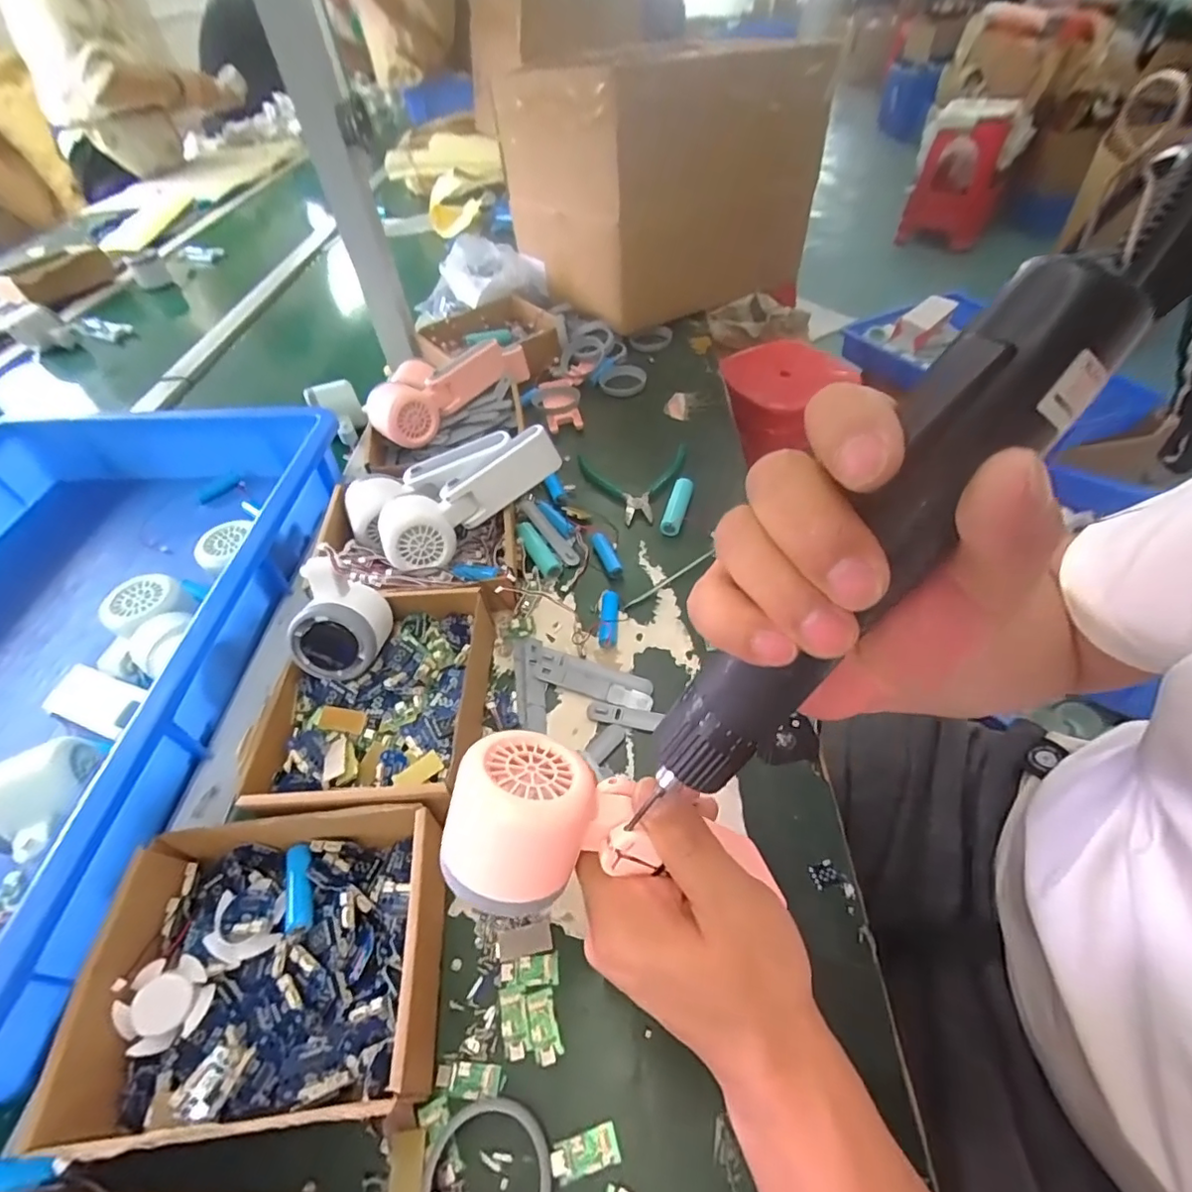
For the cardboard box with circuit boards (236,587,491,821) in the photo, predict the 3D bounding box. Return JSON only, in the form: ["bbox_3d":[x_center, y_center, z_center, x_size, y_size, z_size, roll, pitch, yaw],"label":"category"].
[{"bbox_3d":[-0.150,0.075,0.399,0.148,0.045,0.166,0,49,5],"label":"cardboard box with circuit boards"}]

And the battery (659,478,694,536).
[{"bbox_3d":[0.080,-0.087,0.540,0.020,0.020,0.067,14,52,16],"label":"battery"}]

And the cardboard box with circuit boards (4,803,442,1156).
[{"bbox_3d":[-0.175,0.196,0.302,0.168,0.047,0.136,-5,49,0],"label":"cardboard box with circuit boards"}]

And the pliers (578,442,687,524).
[{"bbox_3d":[0.038,-0.117,0.575,0.113,0.019,0.105,-2,49,3],"label":"pliers"}]

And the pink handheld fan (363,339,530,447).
[{"bbox_3d":[-0.152,-0.236,0.615,0.059,0.056,0.205,31,58,27],"label":"pink handheld fan"}]

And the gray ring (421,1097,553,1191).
[{"bbox_3d":[-0.050,0.272,0.256,0.058,0.011,0.059,-2,49,3],"label":"gray ring"}]

